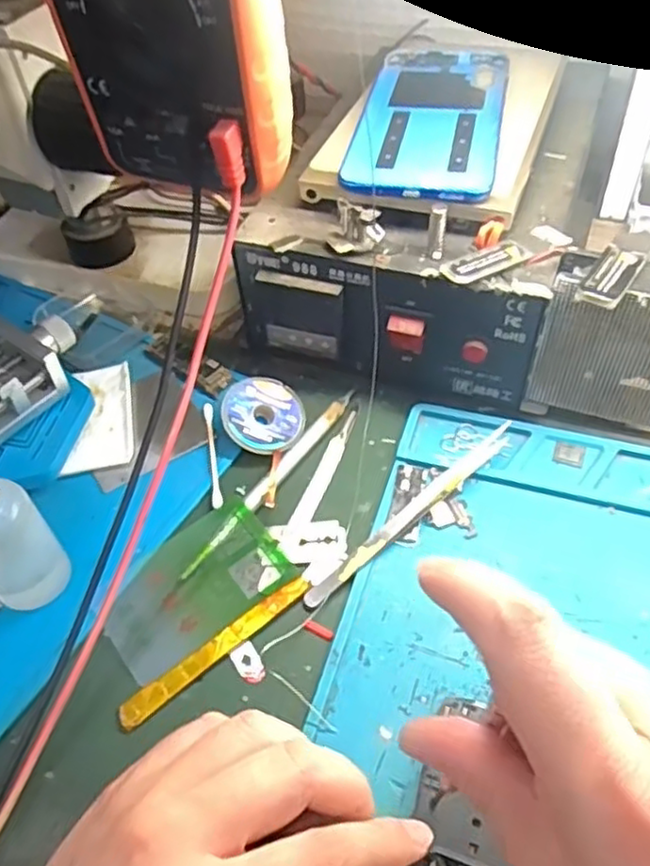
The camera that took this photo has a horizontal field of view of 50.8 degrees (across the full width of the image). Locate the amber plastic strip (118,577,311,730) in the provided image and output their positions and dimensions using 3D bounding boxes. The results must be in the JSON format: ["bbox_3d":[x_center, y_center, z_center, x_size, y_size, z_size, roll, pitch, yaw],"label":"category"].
[{"bbox_3d":[-0.048,0.094,0.303,0.097,0.004,0.011,-35,56,-21],"label":"amber plastic strip"}]

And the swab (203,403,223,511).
[{"bbox_3d":[-0.061,0.010,0.369,0.005,0.004,0.071,-11,51,-3],"label":"swab"}]

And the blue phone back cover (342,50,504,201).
[{"bbox_3d":[0.060,-0.179,0.385,0.076,0.010,0.171,8,51,11],"label":"blue phone back cover"}]

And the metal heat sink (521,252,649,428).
[{"bbox_3d":[0.150,-0.043,0.343,0.081,0.084,0.035,11,54,14],"label":"metal heat sink"}]

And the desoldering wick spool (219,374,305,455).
[{"bbox_3d":[-0.033,-0.011,0.377,0.045,0.006,0.044,8,63,-16],"label":"desoldering wick spool"}]

